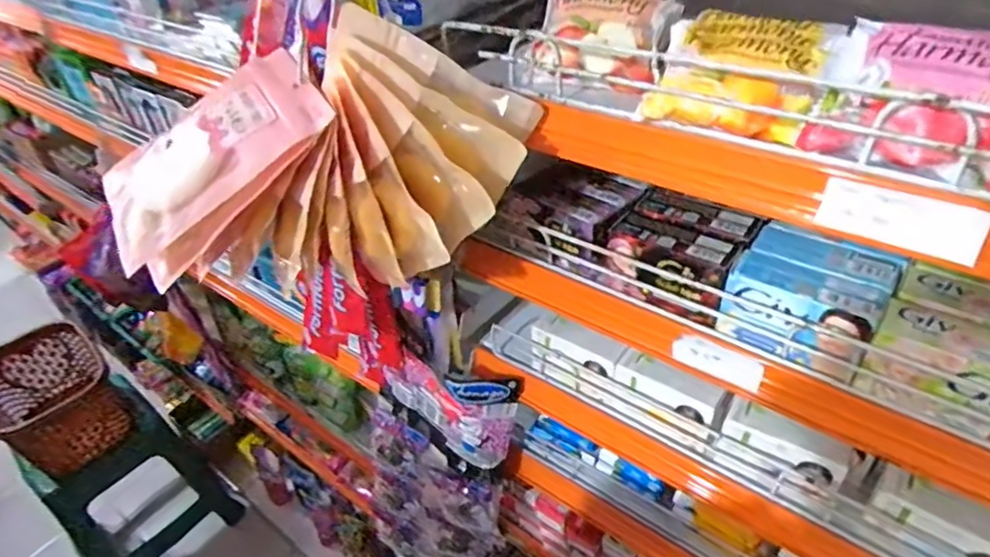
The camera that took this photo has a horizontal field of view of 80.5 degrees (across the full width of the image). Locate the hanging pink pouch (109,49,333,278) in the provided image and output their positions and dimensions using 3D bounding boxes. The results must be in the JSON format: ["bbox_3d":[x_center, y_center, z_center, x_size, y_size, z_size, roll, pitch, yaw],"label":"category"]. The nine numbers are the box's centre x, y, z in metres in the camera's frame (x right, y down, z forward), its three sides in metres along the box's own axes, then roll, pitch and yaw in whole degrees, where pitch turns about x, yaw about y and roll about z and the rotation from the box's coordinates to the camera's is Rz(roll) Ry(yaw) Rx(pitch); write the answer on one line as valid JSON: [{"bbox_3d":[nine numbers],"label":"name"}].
[{"bbox_3d":[-0.200,-0.091,0.410,0.167,0.020,0.124,-40,62,-4],"label":"hanging pink pouch"}]

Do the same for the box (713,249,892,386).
[{"bbox_3d":[0.208,0.024,0.403,0.091,0.055,0.037,24,47,31],"label":"box"}]

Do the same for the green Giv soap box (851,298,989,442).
[{"bbox_3d":[0.277,0.057,0.353,0.090,0.056,0.034,22,46,29],"label":"green Giv soap box"}]

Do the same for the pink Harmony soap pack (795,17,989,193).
[{"bbox_3d":[0.232,-0.095,0.307,0.108,0.053,0.079,22,46,29],"label":"pink Harmony soap pack"}]

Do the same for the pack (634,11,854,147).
[{"bbox_3d":[0.162,-0.135,0.371,0.101,0.041,0.113,20,45,27],"label":"pack"}]

